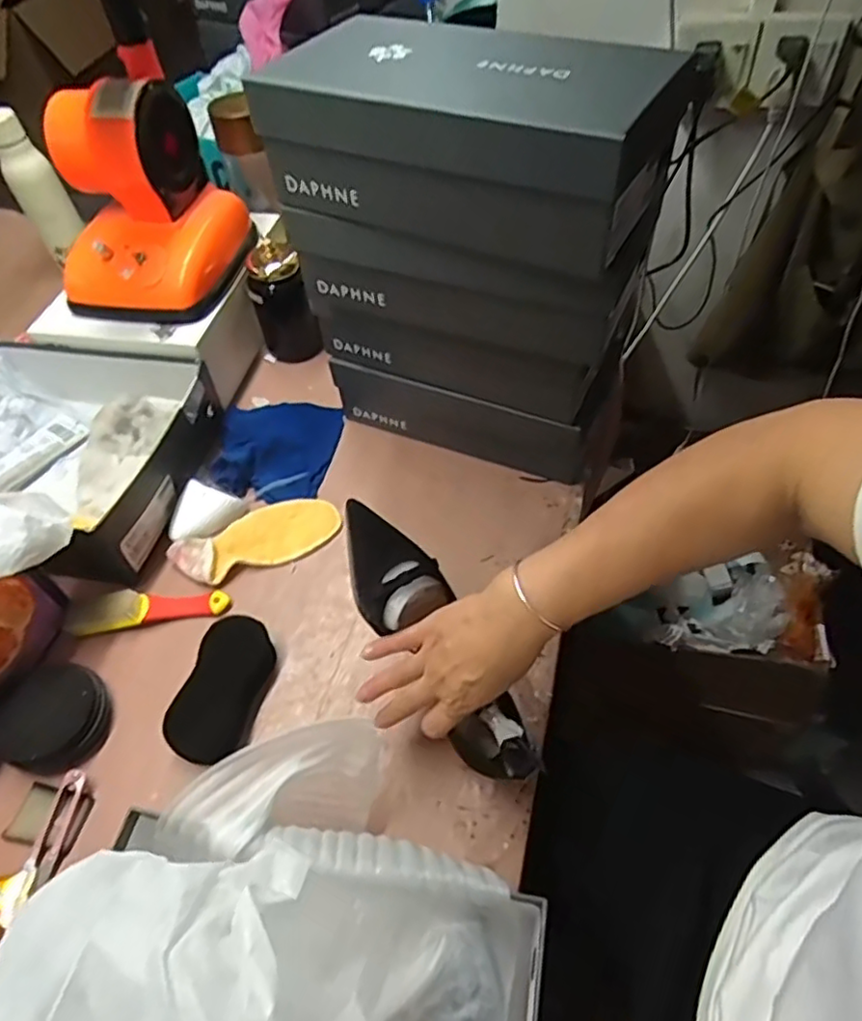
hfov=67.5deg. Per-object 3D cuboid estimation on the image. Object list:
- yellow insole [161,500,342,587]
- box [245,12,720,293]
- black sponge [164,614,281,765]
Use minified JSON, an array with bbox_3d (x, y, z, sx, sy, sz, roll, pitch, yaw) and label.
[{"bbox_3d":[-0.185,0.030,0.689,0.176,0.011,0.065,-21,55,-12],"label":"yellow insole"},{"bbox_3d":[0.024,-0.298,0.512,0.303,0.107,0.158,22,57,19],"label":"box"},{"bbox_3d":[-0.192,0.159,0.589,0.058,0.033,0.124,13,55,13],"label":"black sponge"}]

